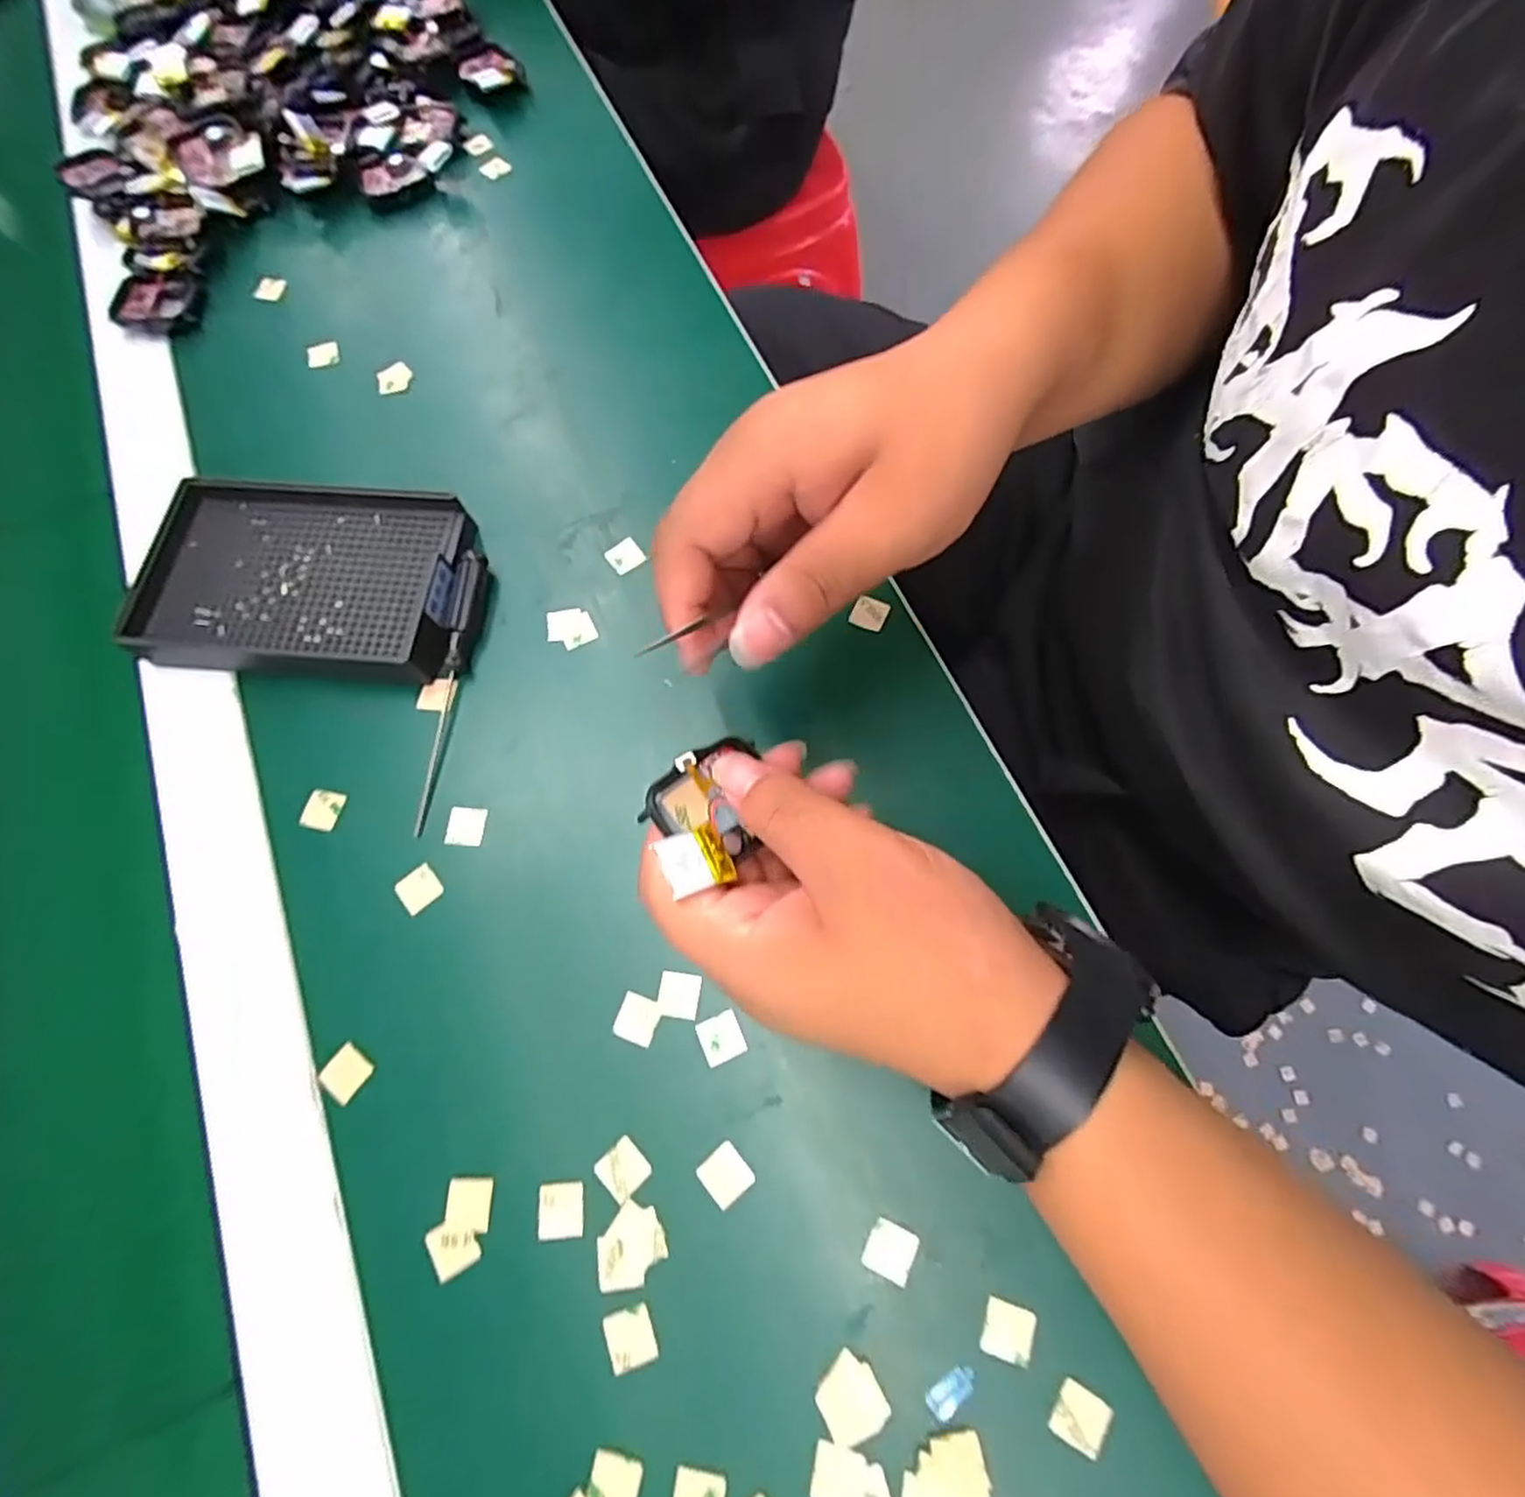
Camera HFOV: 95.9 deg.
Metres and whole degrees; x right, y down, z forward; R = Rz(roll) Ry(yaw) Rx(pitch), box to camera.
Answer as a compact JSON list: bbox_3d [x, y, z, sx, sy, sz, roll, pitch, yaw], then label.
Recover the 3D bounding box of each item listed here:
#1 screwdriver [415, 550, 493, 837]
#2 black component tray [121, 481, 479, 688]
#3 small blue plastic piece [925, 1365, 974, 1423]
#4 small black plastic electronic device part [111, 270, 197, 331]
[{"bbox_3d":[-0.139,-0.029,0.307,0.011,0.015,0.130,3,71,2],"label":"screwdriver"},{"bbox_3d":[-0.214,-0.077,0.322,0.149,0.023,0.093,4,71,3],"label":"black component tray"},{"bbox_3d":[0.062,0.209,0.223,0.017,0.004,0.009,-30,73,-9],"label":"small blue plastic piece"},{"bbox_3d":[-0.348,-0.255,0.394,0.046,0.009,0.037,3,71,2],"label":"small black plastic electronic device part"}]

